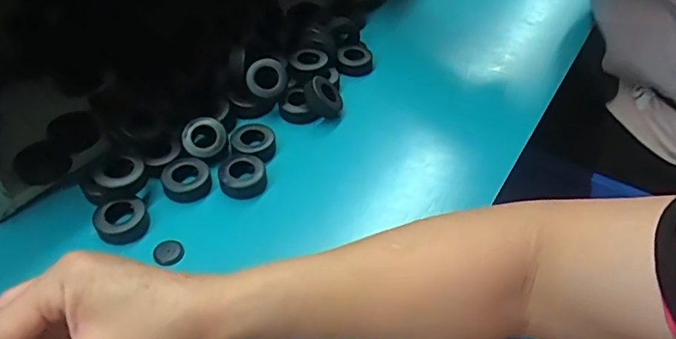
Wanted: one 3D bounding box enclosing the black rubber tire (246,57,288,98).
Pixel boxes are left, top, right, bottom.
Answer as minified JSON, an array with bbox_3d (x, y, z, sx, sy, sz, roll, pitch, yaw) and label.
[{"bbox_3d":[-0.065,-0.083,0.496,0.035,0.016,0.041,16,63,-2],"label":"black rubber tire"}]

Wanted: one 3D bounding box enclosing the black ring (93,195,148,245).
[{"bbox_3d":[-0.163,0.035,0.407,0.037,0.014,0.042,-15,50,-19],"label":"black ring"}]

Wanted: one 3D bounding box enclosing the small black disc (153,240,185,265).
[{"bbox_3d":[-0.122,0.059,0.390,0.021,0.004,0.022,3,47,-3],"label":"small black disc"}]

